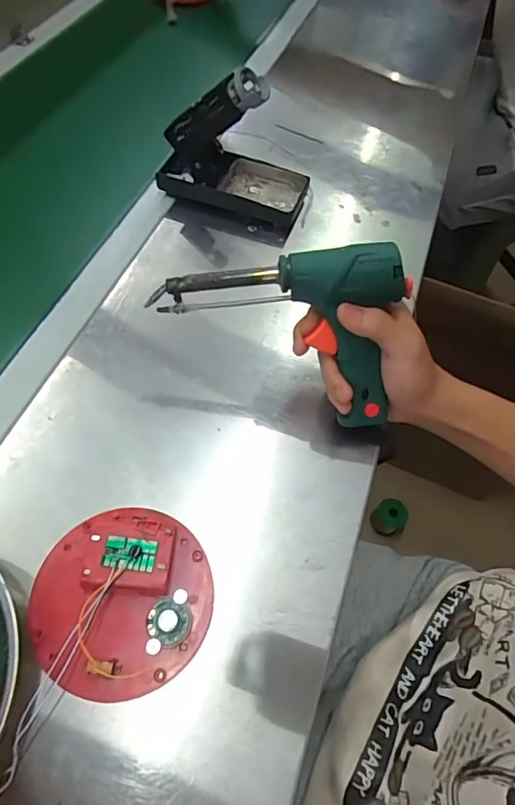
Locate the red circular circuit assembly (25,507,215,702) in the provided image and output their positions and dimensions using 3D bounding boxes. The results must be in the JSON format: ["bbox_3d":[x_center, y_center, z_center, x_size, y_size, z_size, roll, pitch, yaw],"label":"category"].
[{"bbox_3d":[-0.094,0.132,0.322,0.120,0.023,0.117,1,58,-2],"label":"red circular circuit assembly"}]

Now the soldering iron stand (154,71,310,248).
[{"bbox_3d":[-0.024,-0.276,0.522,0.158,0.144,0.087,22,60,11],"label":"soldering iron stand"}]

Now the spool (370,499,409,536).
[{"bbox_3d":[0.304,0.266,1.080,0.069,0.077,0.063,1,58,-2],"label":"spool"}]

